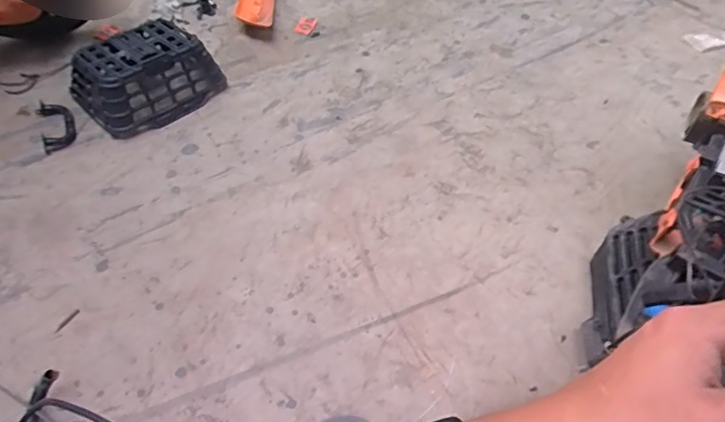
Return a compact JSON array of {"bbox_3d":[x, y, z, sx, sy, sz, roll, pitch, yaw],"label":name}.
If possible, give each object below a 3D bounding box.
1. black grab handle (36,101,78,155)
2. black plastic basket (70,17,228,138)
[{"bbox_3d":[-0.687,-0.196,1.124,0.069,0.024,0.147,-20,57,-18],"label":"black grab handle"},{"bbox_3d":[-0.524,-0.317,1.201,0.228,0.140,0.300,35,59,21],"label":"black plastic basket"}]

